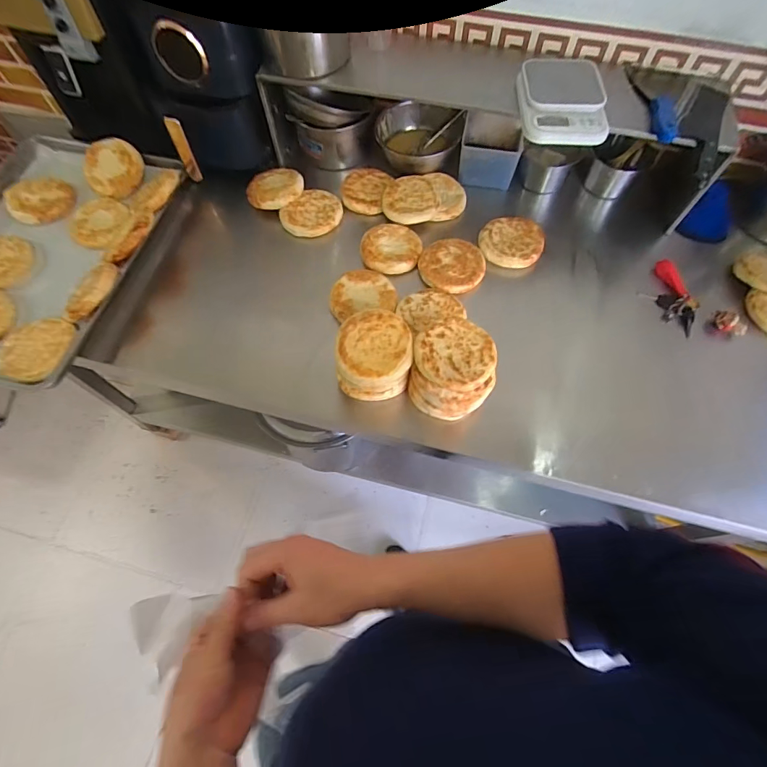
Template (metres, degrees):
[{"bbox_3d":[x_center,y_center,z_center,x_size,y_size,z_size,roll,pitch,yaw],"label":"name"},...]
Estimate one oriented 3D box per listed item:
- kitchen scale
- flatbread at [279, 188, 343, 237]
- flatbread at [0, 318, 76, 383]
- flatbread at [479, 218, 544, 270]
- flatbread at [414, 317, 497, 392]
[{"bbox_3d":[0.315,-0.505,0.745,0.146,0.045,0.182,4,65,1],"label":"kitchen scale"},{"bbox_3d":[-0.152,-0.372,0.923,0.116,0.018,0.128,36,70,15],"label":"flatbread"},{"bbox_3d":[-0.626,-0.060,0.750,0.132,0.017,0.138,-1,59,6],"label":"flatbread"},{"bbox_3d":[0.266,-0.297,0.875,0.127,0.021,0.127,12,65,5],"label":"flatbread"},{"bbox_3d":[0.117,-0.049,0.665,0.128,0.014,0.120,0,65,-1],"label":"flatbread"}]

